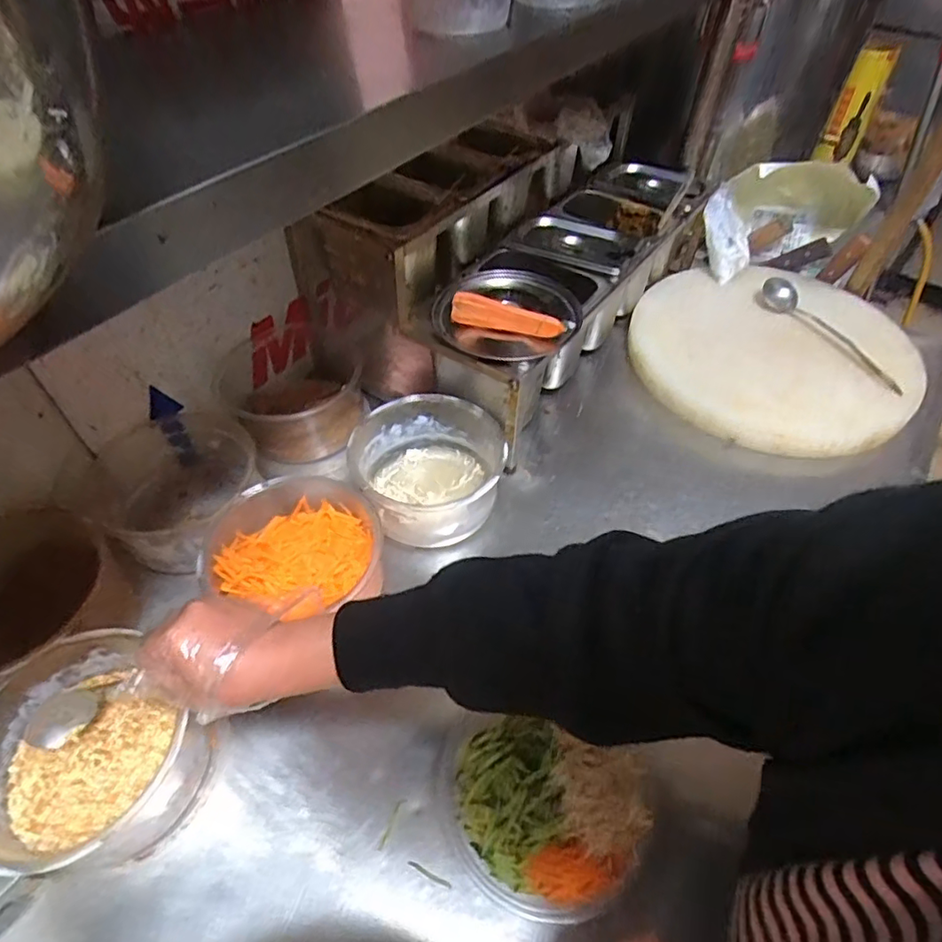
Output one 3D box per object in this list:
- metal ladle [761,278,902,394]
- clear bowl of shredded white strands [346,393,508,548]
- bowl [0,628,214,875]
[{"bbox_3d":[0.553,-0.216,0.880,0.048,0.029,0.268,-19,53,-16],"label":"metal ladle"},{"bbox_3d":[-0.056,0.004,0.695,0.165,0.104,0.161,0,50,0],"label":"clear bowl of shredded white strands"},{"bbox_3d":[-0.321,0.241,0.481,0.152,0.096,0.166,0,50,0],"label":"bowl"}]

